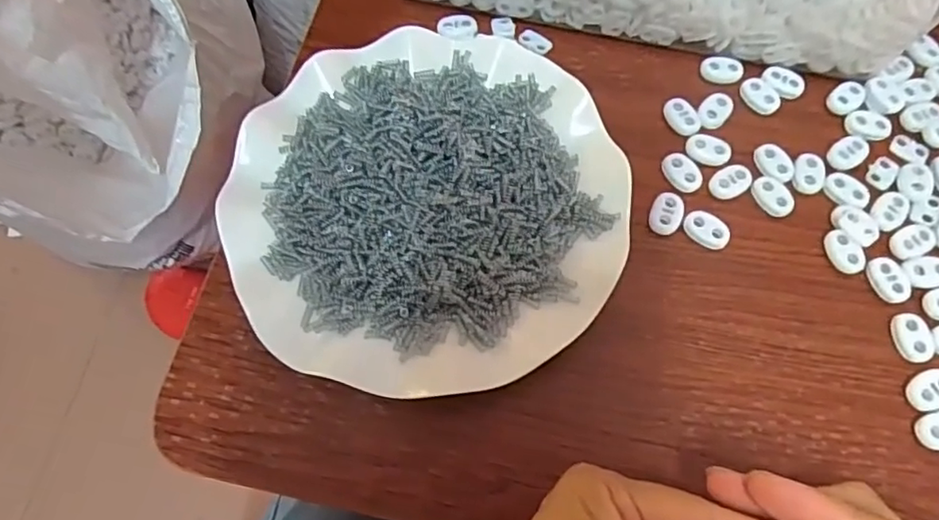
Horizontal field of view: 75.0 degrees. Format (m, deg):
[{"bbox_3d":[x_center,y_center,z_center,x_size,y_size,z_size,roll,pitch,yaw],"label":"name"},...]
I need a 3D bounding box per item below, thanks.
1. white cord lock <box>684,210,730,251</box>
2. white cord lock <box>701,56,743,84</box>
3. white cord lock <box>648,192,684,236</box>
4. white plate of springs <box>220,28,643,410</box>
[{"bbox_3d":[0.117,-0.015,0.302,0.022,0.006,0.015,35,72,13],"label":"white cord lock"},{"bbox_3d":[0.139,-0.105,0.338,0.022,0.004,0.014,7,69,3],"label":"white cord lock"},{"bbox_3d":[0.098,-0.024,0.304,0.015,0.004,0.023,19,70,7],"label":"white cord lock"},{"bbox_3d":[-0.019,-0.027,0.295,0.178,0.024,0.181,0,69,0],"label":"white plate of springs"}]

